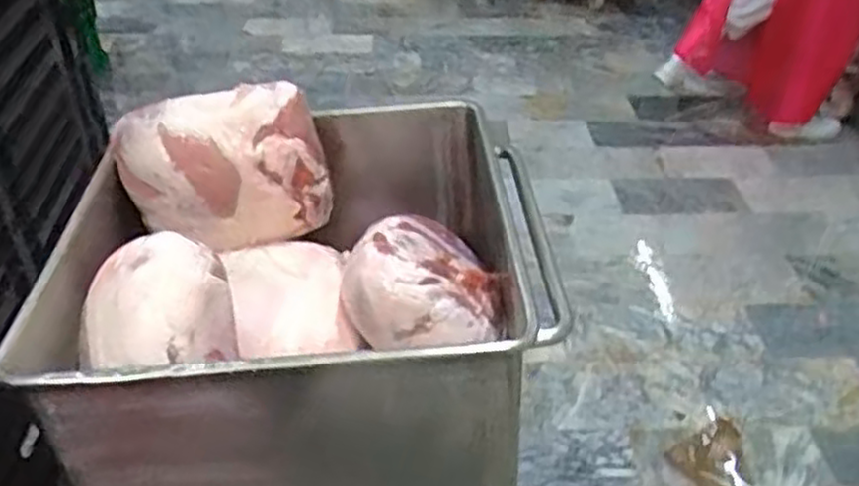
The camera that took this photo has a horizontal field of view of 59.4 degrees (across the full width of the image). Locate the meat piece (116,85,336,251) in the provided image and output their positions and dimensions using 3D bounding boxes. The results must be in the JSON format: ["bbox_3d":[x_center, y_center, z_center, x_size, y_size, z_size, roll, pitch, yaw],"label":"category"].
[{"bbox_3d":[-0.362,-0.133,1.312,0.362,0.243,0.156,-2,37,-5],"label":"meat piece"}]

